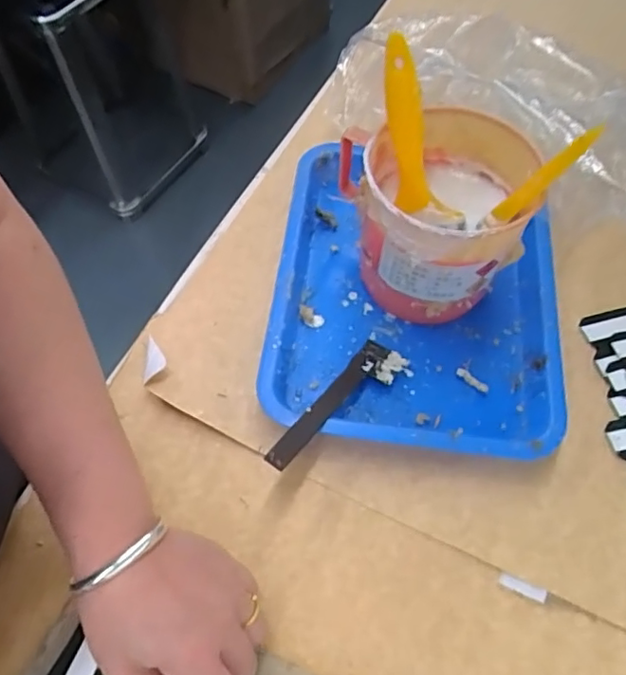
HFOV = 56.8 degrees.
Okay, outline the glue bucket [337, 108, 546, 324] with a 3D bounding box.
[{"bbox_3d":[0.096,-0.088,0.448,0.125,0.129,0.122,-1,59,1],"label":"glue bucket"}]

